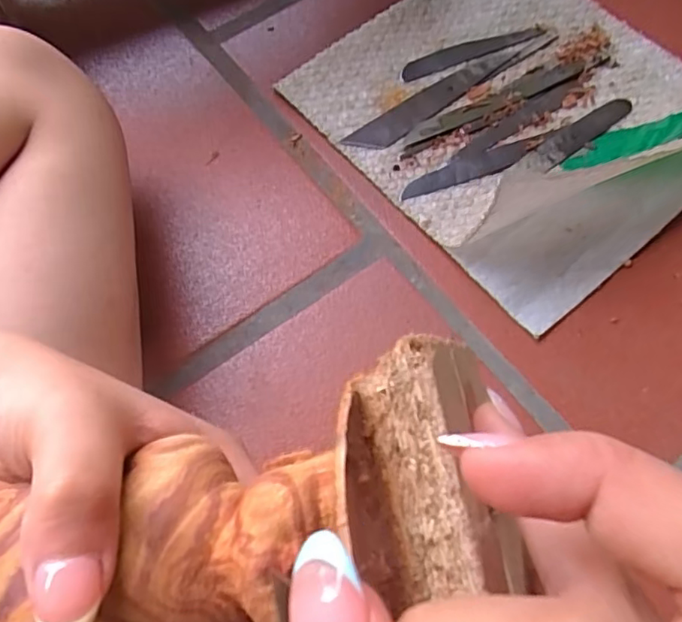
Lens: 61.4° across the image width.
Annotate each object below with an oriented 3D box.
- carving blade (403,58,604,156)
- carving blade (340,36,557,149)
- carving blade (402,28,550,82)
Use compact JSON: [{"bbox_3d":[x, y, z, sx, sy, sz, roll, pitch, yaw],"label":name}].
[{"bbox_3d":[0.134,-0.176,0.481,0.197,0.005,0.023,-28,68,-9],"label":"carving blade"},{"bbox_3d":[0.095,-0.191,0.490,0.208,0.004,0.031,-36,69,-12],"label":"carving blade"},{"bbox_3d":[0.116,-0.231,0.508,0.139,0.004,0.022,-21,67,-6],"label":"carving blade"}]

